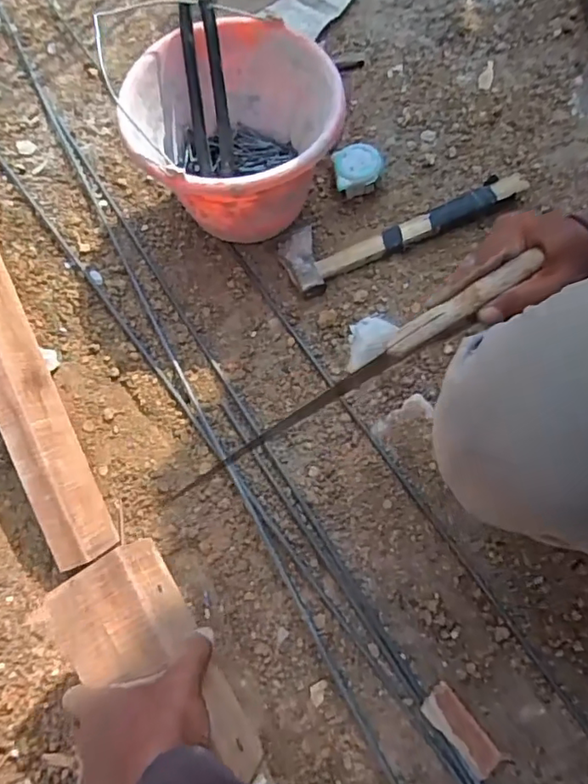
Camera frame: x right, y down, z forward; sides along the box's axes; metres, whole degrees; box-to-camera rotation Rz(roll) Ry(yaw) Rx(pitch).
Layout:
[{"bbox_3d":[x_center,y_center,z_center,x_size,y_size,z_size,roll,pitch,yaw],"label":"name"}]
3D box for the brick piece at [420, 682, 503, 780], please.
[{"bbox_3d":[0.163,0.328,0.535,0.034,0.016,0.085,-40,75,-11],"label":"brick piece"}]

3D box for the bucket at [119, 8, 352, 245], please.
[{"bbox_3d":[-0.067,-0.291,0.681,0.230,0.189,0.226,0,72,1],"label":"bucket"}]

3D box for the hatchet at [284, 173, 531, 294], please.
[{"bbox_3d":[0.140,-0.229,0.714,0.323,0.033,0.092,-25,73,-7],"label":"hatchet"}]

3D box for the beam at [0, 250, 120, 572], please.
[{"bbox_3d":[-0.320,-0.061,0.591,0.060,0.067,0.511,-23,88,-8],"label":"beam"}]

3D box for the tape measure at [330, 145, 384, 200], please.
[{"bbox_3d":[0.083,-0.297,0.736,0.066,0.043,0.068,-12,72,-3],"label":"tape measure"}]

